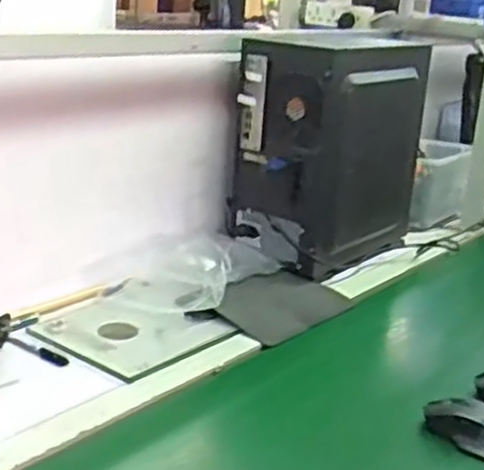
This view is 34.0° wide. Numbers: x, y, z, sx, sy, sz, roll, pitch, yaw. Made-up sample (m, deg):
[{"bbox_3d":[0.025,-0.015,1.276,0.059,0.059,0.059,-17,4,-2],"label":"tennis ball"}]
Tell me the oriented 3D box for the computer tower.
[{"bbox_3d":[0.178,-0.165,1.467,0.210,0.367,0.392,17,22,33],"label":"computer tower"}]

